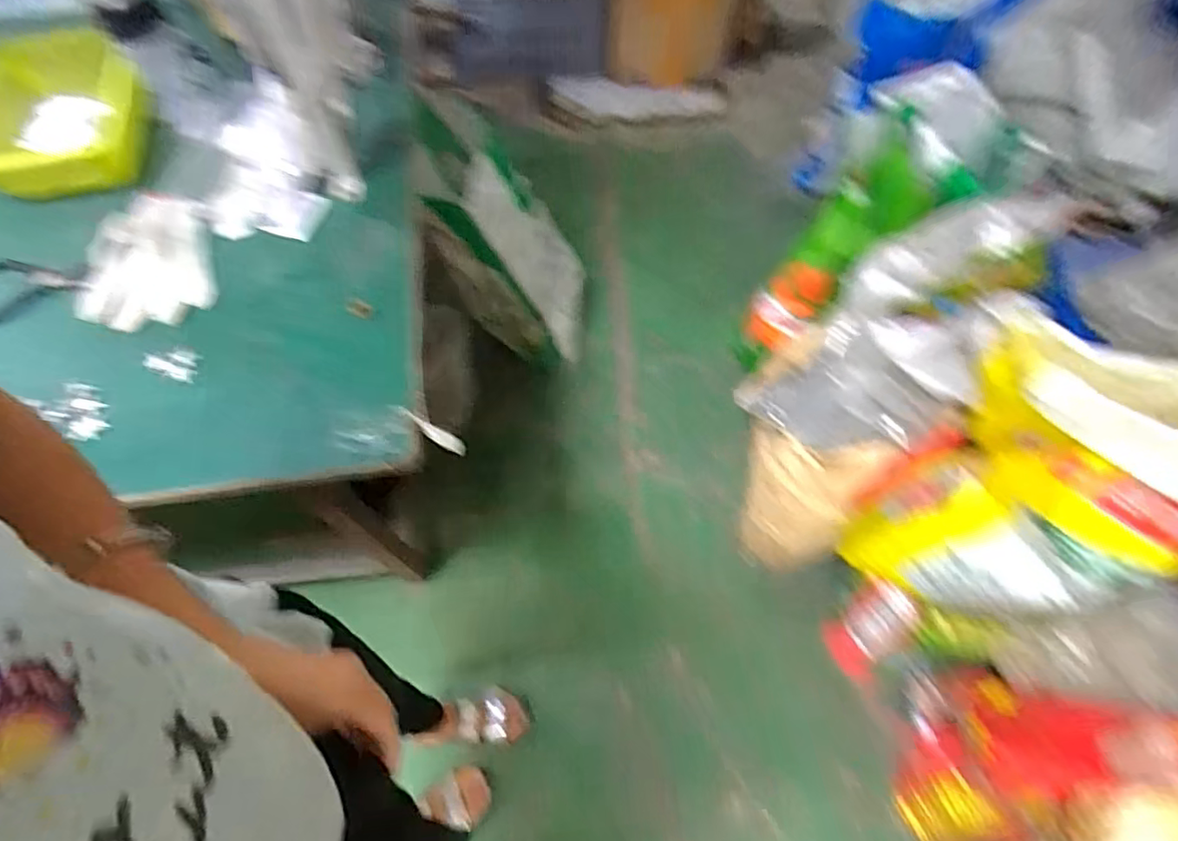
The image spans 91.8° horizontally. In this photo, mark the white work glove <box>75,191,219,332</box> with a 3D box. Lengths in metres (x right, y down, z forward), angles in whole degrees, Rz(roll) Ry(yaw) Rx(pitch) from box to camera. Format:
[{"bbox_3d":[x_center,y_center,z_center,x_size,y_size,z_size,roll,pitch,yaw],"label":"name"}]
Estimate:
[{"bbox_3d":[-0.545,-0.193,0.697,0.152,0.023,0.186,-21,66,-11],"label":"white work glove"}]

